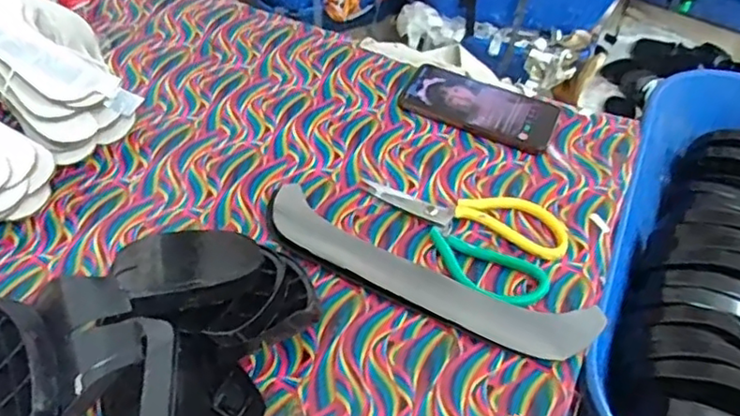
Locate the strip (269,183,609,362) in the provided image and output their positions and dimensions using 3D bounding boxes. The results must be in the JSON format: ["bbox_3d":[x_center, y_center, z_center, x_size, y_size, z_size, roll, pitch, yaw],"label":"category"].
[{"bbox_3d":[0.040,0.053,0.495,0.287,0.016,0.062,21,52,16],"label":"strip"}]

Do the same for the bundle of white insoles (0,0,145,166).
[{"bbox_3d":[-0.353,-0.174,0.615,0.129,0.060,0.295,-35,72,-27],"label":"bundle of white insoles"}]

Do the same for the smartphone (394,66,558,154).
[{"bbox_3d":[0.115,-0.109,0.635,0.160,0.013,0.078,19,52,14],"label":"smartphone"}]

